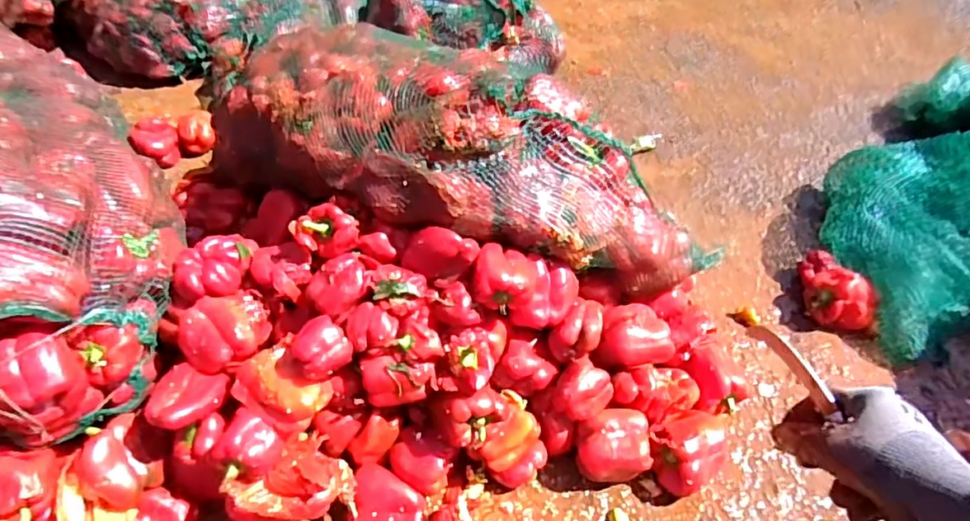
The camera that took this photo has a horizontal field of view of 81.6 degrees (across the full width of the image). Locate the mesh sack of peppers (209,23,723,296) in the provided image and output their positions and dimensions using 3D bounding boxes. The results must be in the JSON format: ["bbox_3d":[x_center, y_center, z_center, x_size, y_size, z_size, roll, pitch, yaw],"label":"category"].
[{"bbox_3d":[-0.097,-0.161,0.844,0.817,0.243,0.314,24,54,24],"label":"mesh sack of peppers"}]

